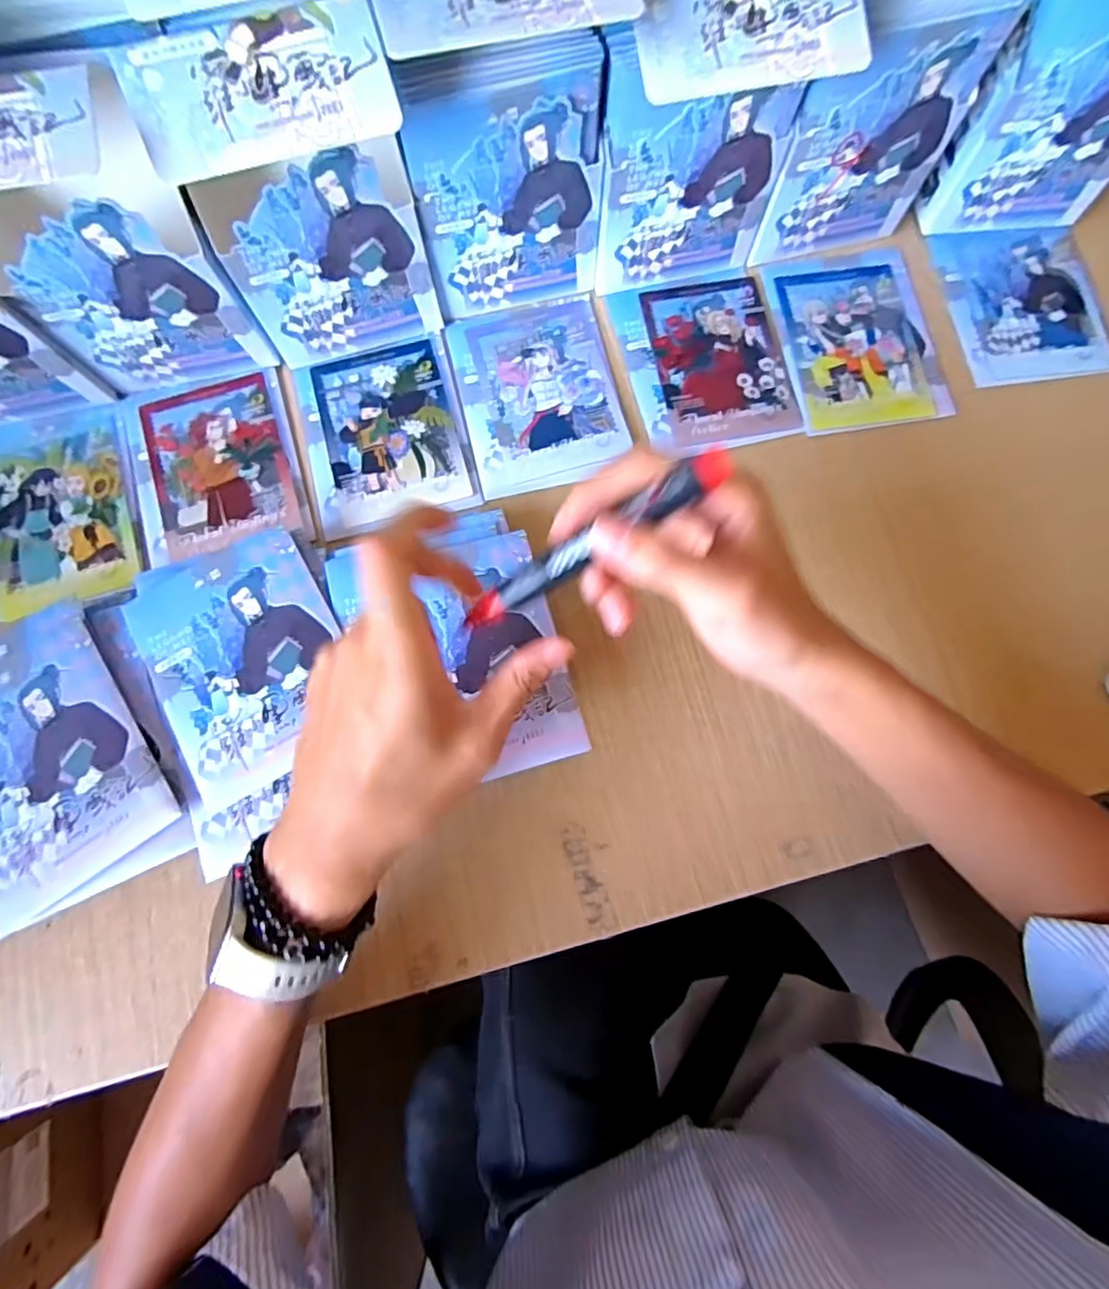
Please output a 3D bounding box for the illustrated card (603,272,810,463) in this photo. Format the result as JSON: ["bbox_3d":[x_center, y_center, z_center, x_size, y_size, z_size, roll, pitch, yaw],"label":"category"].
[{"bbox_3d":[0.109,-0.204,0.433,0.111,0.004,0.136,-11,77,-2],"label":"illustrated card"}]

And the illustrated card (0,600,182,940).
[{"bbox_3d":[-0.298,0.062,0.341,0.113,0.009,0.162,-33,80,-6],"label":"illustrated card"}]

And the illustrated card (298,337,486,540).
[{"bbox_3d":[-0.118,-0.148,0.421,0.108,0.004,0.135,-15,79,-3],"label":"illustrated card"}]

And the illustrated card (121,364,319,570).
[{"bbox_3d":[-0.233,-0.122,0.414,0.108,0.010,0.141,-16,78,-4],"label":"illustrated card"}]

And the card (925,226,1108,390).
[{"bbox_3d":[0.346,-0.254,0.444,0.104,0.010,0.131,-7,79,-1],"label":"card"}]

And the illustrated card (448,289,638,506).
[{"bbox_3d":[-0.011,-0.181,0.427,0.110,0.004,0.141,-13,79,-2],"label":"illustrated card"}]

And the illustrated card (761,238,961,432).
[{"bbox_3d":[0.220,-0.225,0.437,0.109,0.005,0.148,-10,76,-1],"label":"illustrated card"}]

